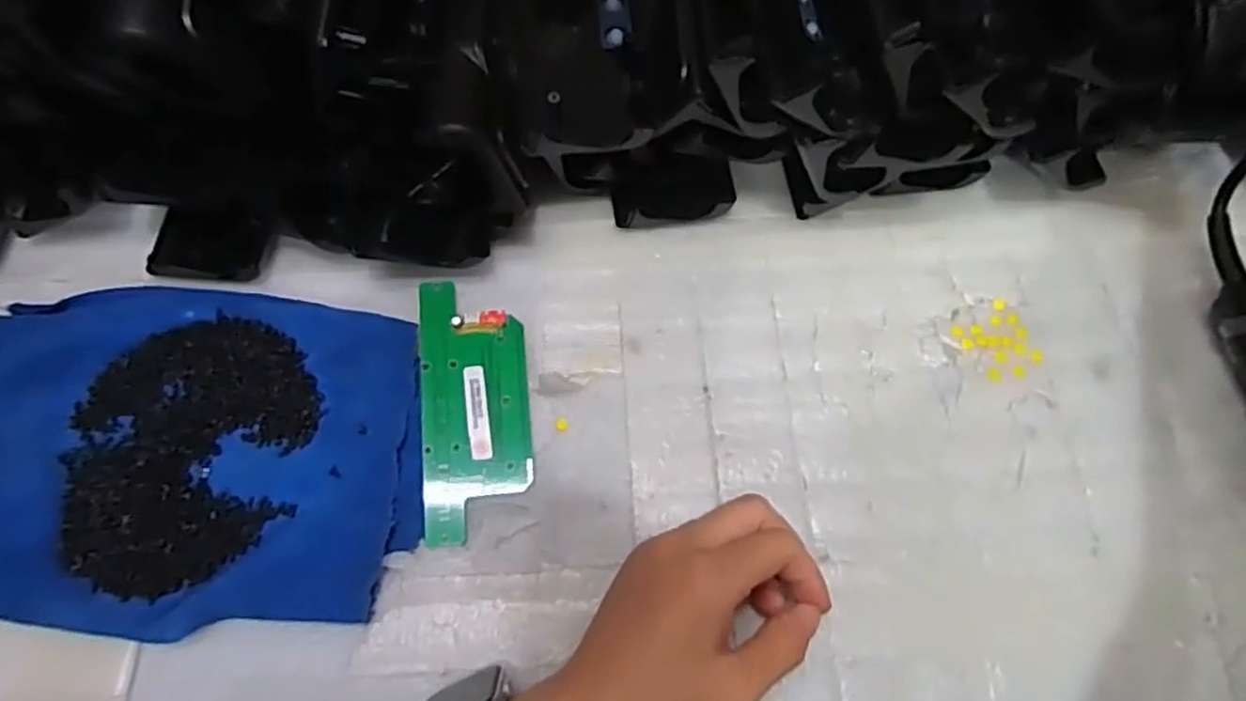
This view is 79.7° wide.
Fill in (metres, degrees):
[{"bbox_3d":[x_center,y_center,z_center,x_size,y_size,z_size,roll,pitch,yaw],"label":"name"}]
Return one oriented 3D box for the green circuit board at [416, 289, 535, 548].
[{"bbox_3d":[-0.075,0.027,0.381,0.054,0.007,0.134,-7,69,-1],"label":"green circuit board"}]

